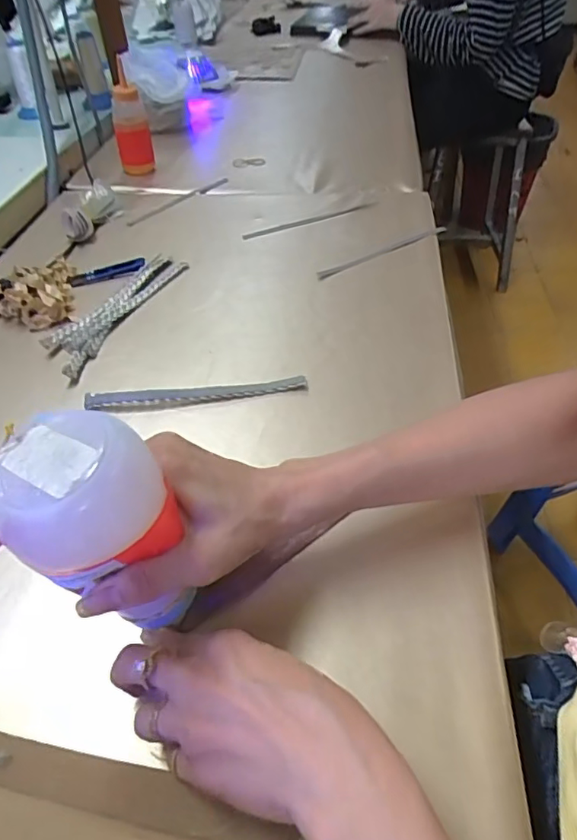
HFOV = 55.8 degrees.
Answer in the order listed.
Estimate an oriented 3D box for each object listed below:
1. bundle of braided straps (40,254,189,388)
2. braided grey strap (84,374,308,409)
[{"bbox_3d":[-0.180,-0.116,0.561,0.057,0.012,0.215,14,48,15],"label":"bundle of braided straps"},{"bbox_3d":[-0.080,-0.024,0.470,0.189,0.015,0.017,-5,46,-3],"label":"braided grey strap"}]

